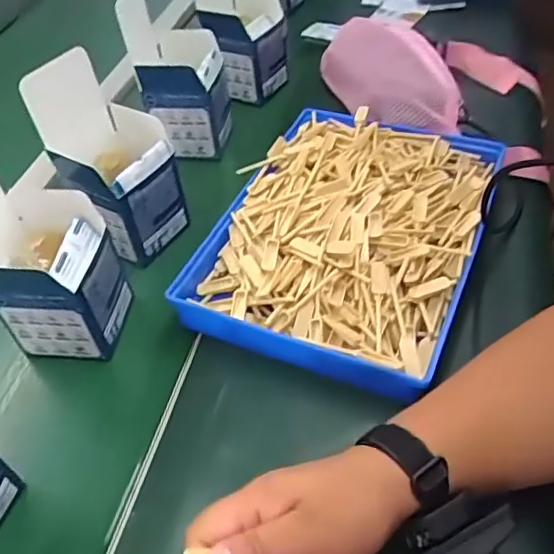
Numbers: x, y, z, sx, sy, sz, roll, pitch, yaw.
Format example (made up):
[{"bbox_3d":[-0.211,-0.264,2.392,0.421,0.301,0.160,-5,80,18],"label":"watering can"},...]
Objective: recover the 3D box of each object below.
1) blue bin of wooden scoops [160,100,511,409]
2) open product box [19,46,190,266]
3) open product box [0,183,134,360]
[{"bbox_3d":[0.071,-0.056,0.558,0.231,0.047,0.320,16,51,20],"label":"blue bin of wooden scoops"},{"bbox_3d":[-0.157,-0.114,0.555,0.095,0.175,0.093,23,54,25],"label":"open product box"},{"bbox_3d":[-0.192,-0.023,0.479,0.093,0.169,0.102,3,48,9],"label":"open product box"}]

